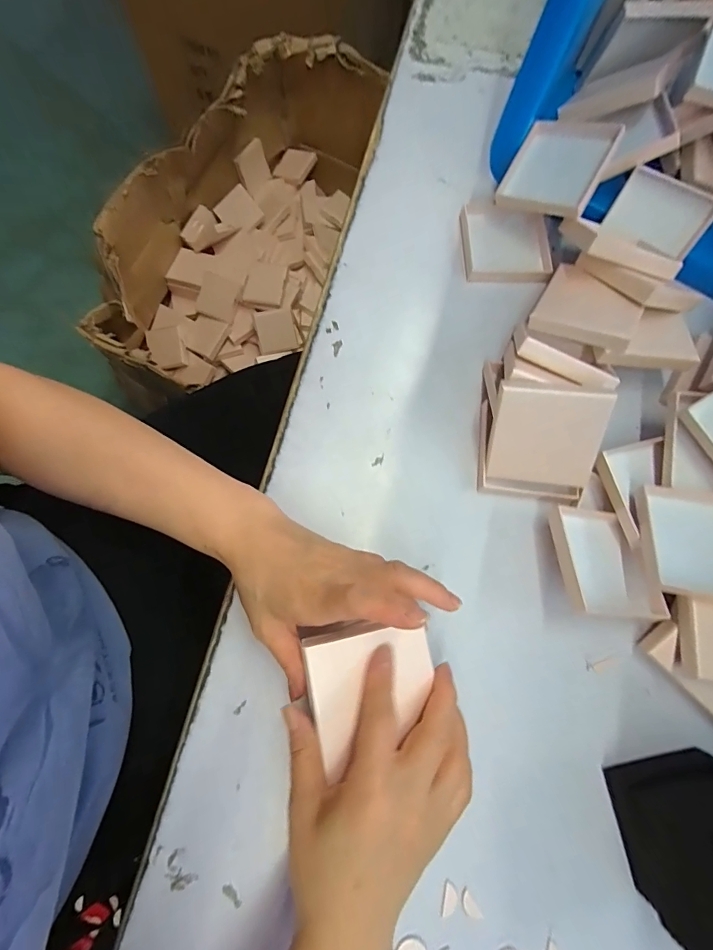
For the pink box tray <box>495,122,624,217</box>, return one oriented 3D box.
[{"bbox_3d":[0.171,-0.265,0.365,0.079,0.015,0.079,29,93,32],"label":"pink box tray"}]

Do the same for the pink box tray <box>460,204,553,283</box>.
[{"bbox_3d":[0.137,-0.216,0.390,0.077,0.008,0.085,-3,76,-2],"label":"pink box tray"}]

